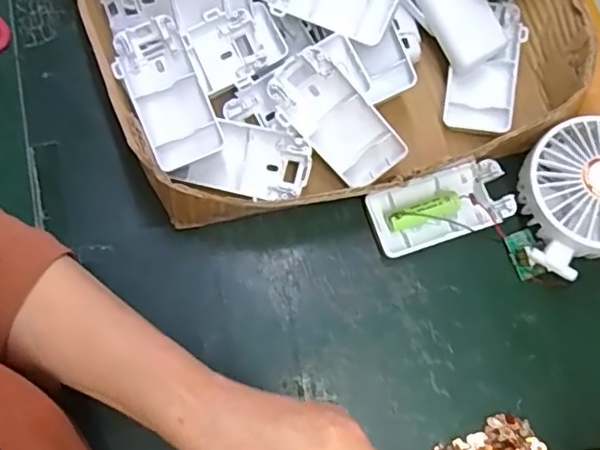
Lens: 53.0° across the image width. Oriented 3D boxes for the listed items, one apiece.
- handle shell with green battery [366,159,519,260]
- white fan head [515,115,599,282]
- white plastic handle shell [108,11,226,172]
[{"bbox_3d":[0.093,-0.012,0.405,0.096,0.018,0.048,-19,74,-8],"label":"handle shell with green battery"},{"bbox_3d":[0.183,-0.020,0.392,0.097,0.043,0.087,-25,75,-9],"label":"white fan head"},{"bbox_3d":[-0.086,-0.084,0.387,0.047,0.016,0.094,-21,86,7],"label":"white plastic handle shell"}]

